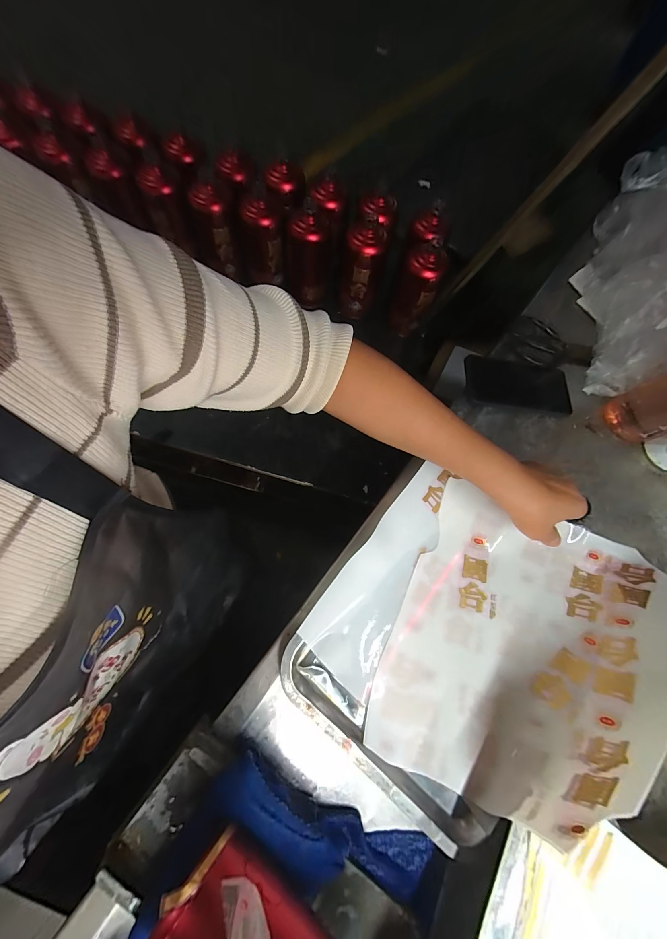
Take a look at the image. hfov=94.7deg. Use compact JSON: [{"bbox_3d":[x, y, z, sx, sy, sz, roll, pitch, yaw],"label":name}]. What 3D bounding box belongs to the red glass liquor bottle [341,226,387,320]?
[{"bbox_3d":[0.054,-0.383,0.611,0.064,0.160,0.063,15,64,4],"label":"red glass liquor bottle"}]

